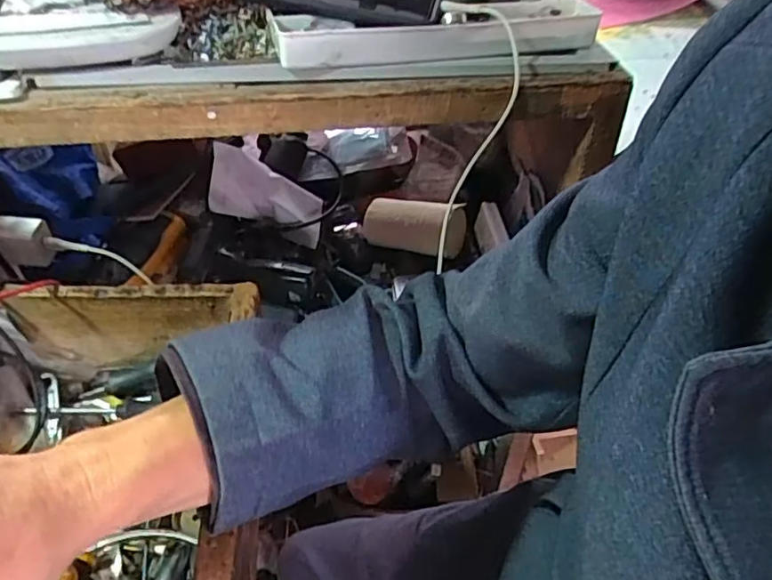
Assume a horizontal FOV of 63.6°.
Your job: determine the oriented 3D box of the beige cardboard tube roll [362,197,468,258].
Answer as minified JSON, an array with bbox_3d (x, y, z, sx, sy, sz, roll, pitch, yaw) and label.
[{"bbox_3d":[0.038,-0.089,0.833,0.141,0.061,0.061,9,43,23],"label":"beige cardboard tube roll"}]

